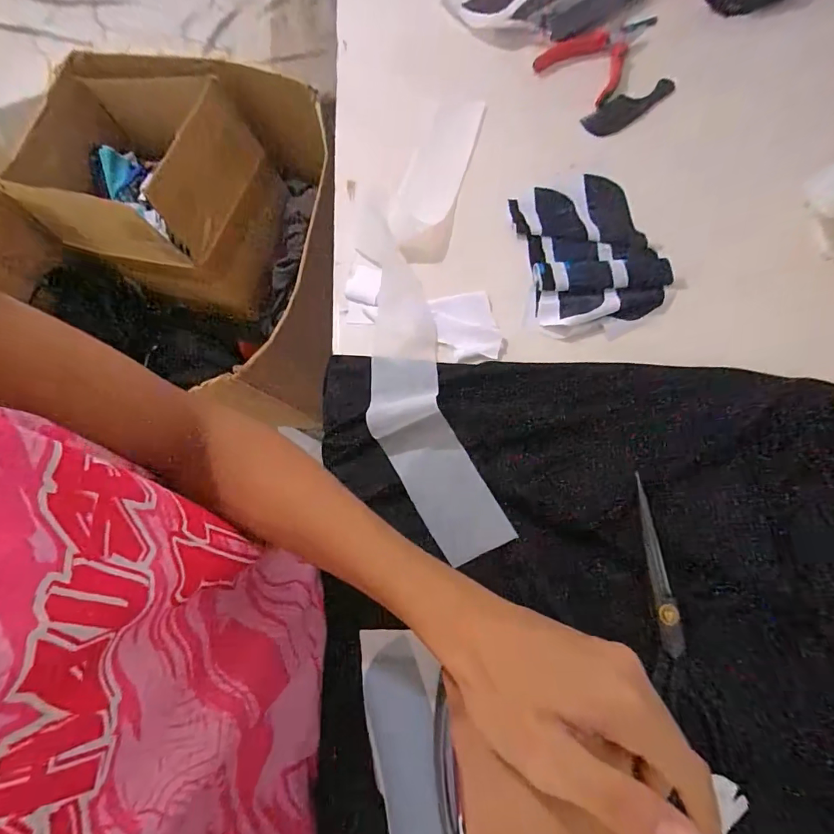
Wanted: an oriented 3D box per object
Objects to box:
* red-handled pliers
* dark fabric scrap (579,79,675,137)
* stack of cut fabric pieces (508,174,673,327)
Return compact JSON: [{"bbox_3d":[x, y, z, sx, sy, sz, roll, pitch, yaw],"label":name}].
[{"bbox_3d":[0.256,-0.515,0.624,0.110,0.024,0.208,34,74,13],"label":"red-handled pliers"},{"bbox_3d":[0.291,-0.415,0.606,0.154,0.017,0.040,-32,72,-10],"label":"dark fabric scrap"},{"bbox_3d":[0.191,-0.194,0.507,0.145,0.012,0.193,-7,70,-1],"label":"stack of cut fabric pieces"}]

